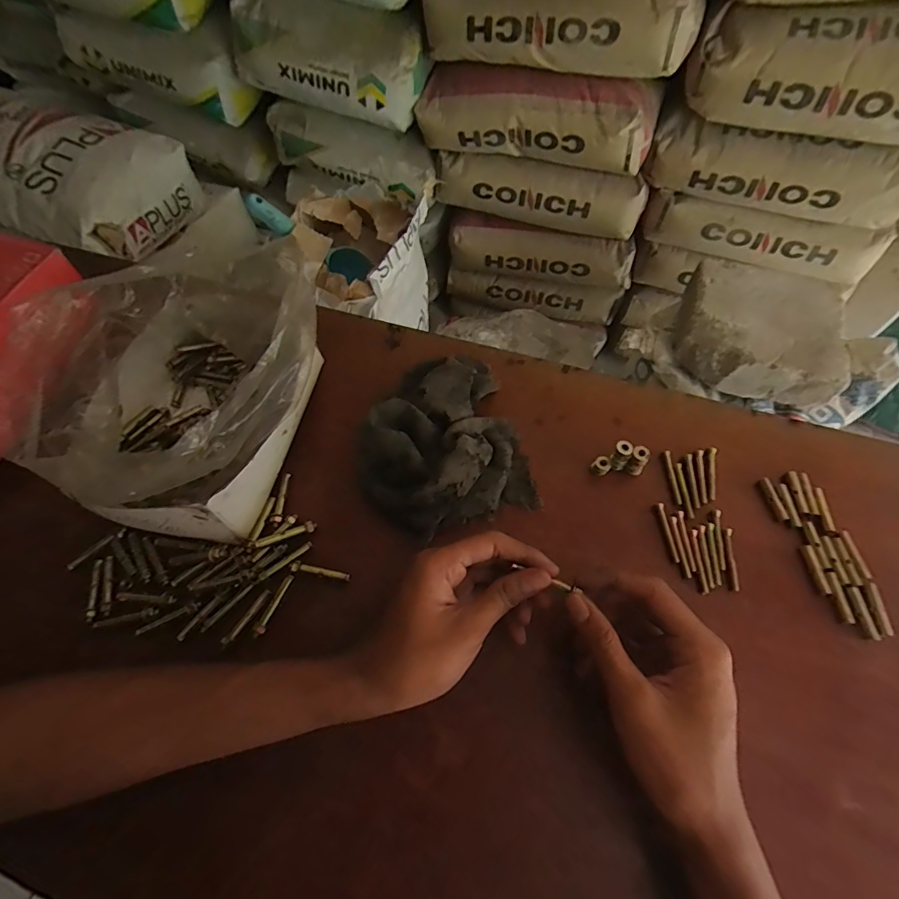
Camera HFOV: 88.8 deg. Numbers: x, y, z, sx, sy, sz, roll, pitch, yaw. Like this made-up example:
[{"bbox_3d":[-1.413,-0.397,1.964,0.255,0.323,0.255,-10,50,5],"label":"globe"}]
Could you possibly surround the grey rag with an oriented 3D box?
[{"bbox_3d":[-0.012,-0.015,0.390,0.140,0.049,0.161,-16,63,-7],"label":"grey rag"}]

